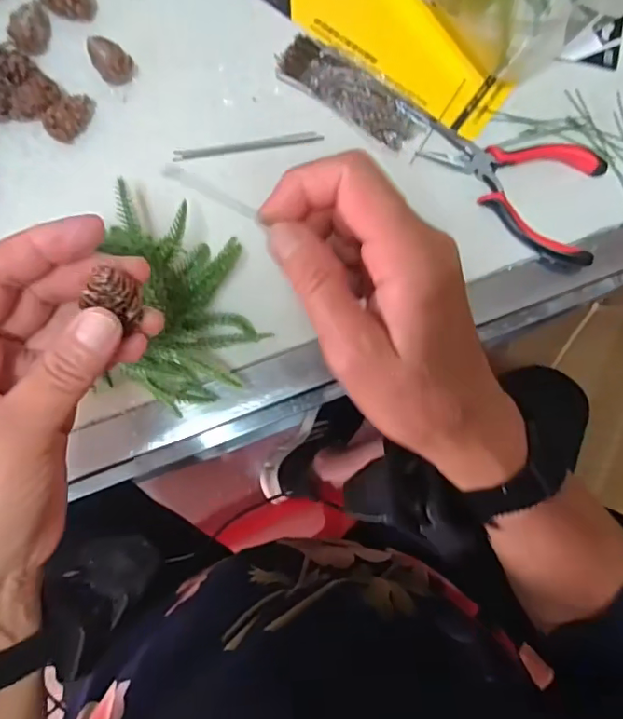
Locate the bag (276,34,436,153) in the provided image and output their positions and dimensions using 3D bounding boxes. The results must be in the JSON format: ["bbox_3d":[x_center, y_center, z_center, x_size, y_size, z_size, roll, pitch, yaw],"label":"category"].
[{"bbox_3d":[0.029,-0.195,0.378,0.116,0.011,0.044,35,81,2],"label":"bag"}]

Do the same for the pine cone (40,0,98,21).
[{"bbox_3d":[-0.171,-0.251,0.371,0.033,0.022,0.018,-19,83,-6],"label":"pine cone"}]

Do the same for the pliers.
[{"bbox_3d":[0.153,-0.133,0.373,0.138,0.014,0.079,38,81,3],"label":"pliers"}]

